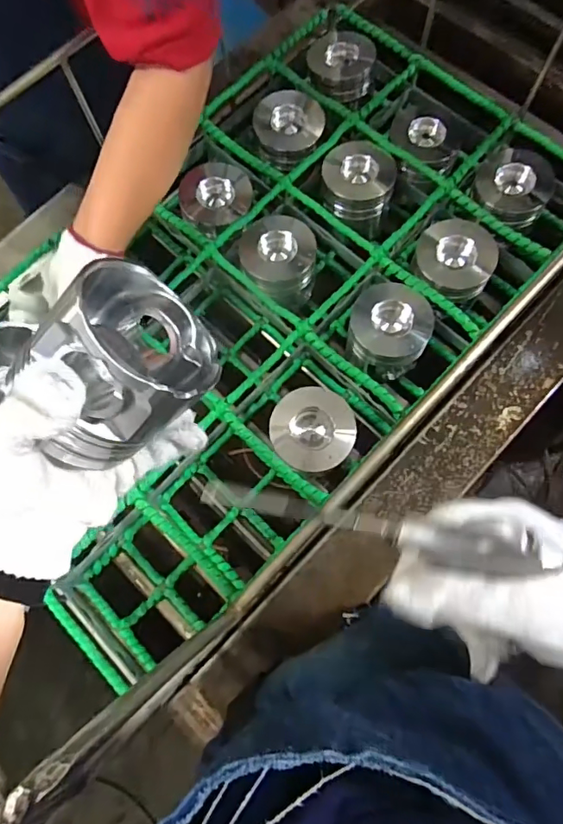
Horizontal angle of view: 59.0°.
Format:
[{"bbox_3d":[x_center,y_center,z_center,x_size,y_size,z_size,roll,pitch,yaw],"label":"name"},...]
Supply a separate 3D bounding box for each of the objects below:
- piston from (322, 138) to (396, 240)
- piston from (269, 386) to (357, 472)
[{"bbox_3d":[0.101,-0.287,0.656,0.091,0.087,0.089,0,74,1],"label":"piston"},{"bbox_3d":[0.035,0.018,0.574,0.093,0.061,0.079,5,74,3],"label":"piston"}]

